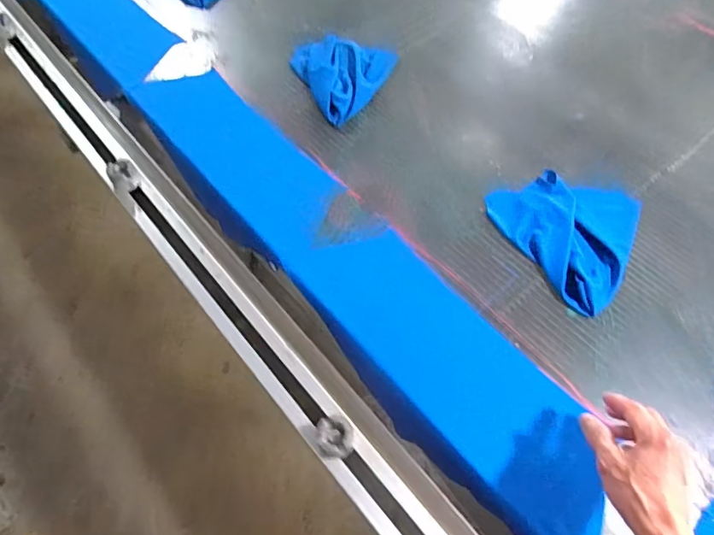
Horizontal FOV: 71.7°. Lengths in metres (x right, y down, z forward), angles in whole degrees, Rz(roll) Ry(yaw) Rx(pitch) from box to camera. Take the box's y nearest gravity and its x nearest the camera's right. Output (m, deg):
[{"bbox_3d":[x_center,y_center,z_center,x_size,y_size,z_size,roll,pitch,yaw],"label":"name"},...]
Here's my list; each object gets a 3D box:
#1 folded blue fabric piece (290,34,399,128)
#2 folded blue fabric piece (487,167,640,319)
[{"bbox_3d":[-0.041,-0.336,0.859,0.178,0.024,0.189,27,62,17],"label":"folded blue fabric piece"},{"bbox_3d":[0.317,-0.059,0.703,0.193,0.020,0.215,-27,62,-15],"label":"folded blue fabric piece"}]

